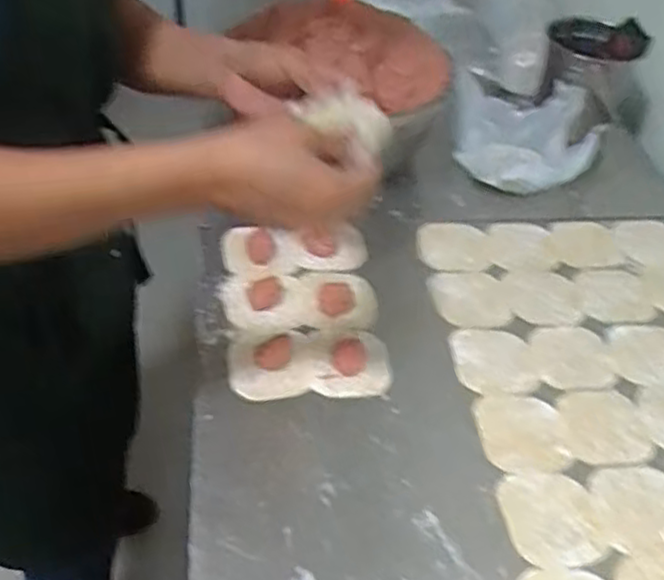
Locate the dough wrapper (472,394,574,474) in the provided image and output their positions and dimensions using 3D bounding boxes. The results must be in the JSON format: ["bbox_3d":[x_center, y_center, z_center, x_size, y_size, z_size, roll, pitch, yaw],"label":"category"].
[{"bbox_3d":[0.170,0.125,0.636,0.081,0.005,0.080,3,45,-3],"label":"dough wrapper"}]

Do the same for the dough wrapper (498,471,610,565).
[{"bbox_3d":[0.179,0.184,0.580,0.079,0.004,0.081,3,45,-3],"label":"dough wrapper"}]

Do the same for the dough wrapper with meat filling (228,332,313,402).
[{"bbox_3d":[-0.058,0.065,0.672,0.078,0.015,0.080,-4,46,-10],"label":"dough wrapper with meat filling"}]

